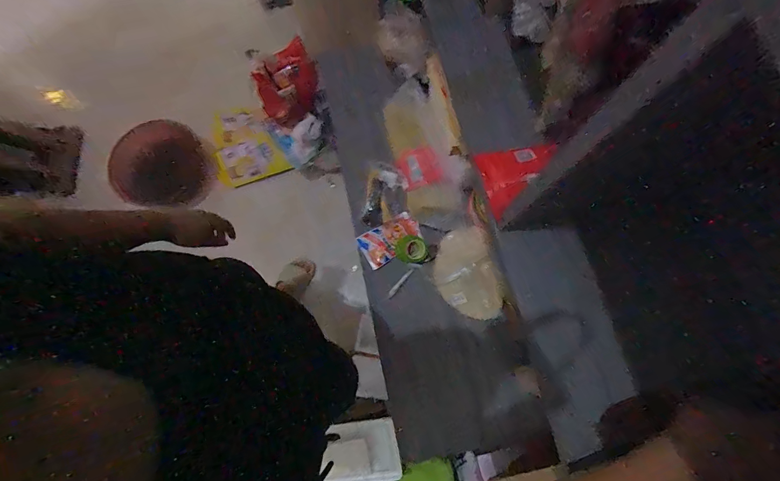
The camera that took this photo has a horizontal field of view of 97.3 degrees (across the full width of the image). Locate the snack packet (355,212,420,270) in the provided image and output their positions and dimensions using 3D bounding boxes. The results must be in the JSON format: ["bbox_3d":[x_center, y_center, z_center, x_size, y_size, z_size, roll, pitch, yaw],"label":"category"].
[{"bbox_3d":[0.002,-0.002,0.916,0.160,0.021,0.094,-28,78,-6],"label":"snack packet"}]

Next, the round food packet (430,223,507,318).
[{"bbox_3d":[0.188,0.087,0.859,0.152,0.035,0.224,-19,82,16],"label":"round food packet"}]

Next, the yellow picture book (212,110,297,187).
[{"bbox_3d":[-0.608,-0.377,1.422,0.315,0.037,0.288,-15,122,11],"label":"yellow picture book"}]

